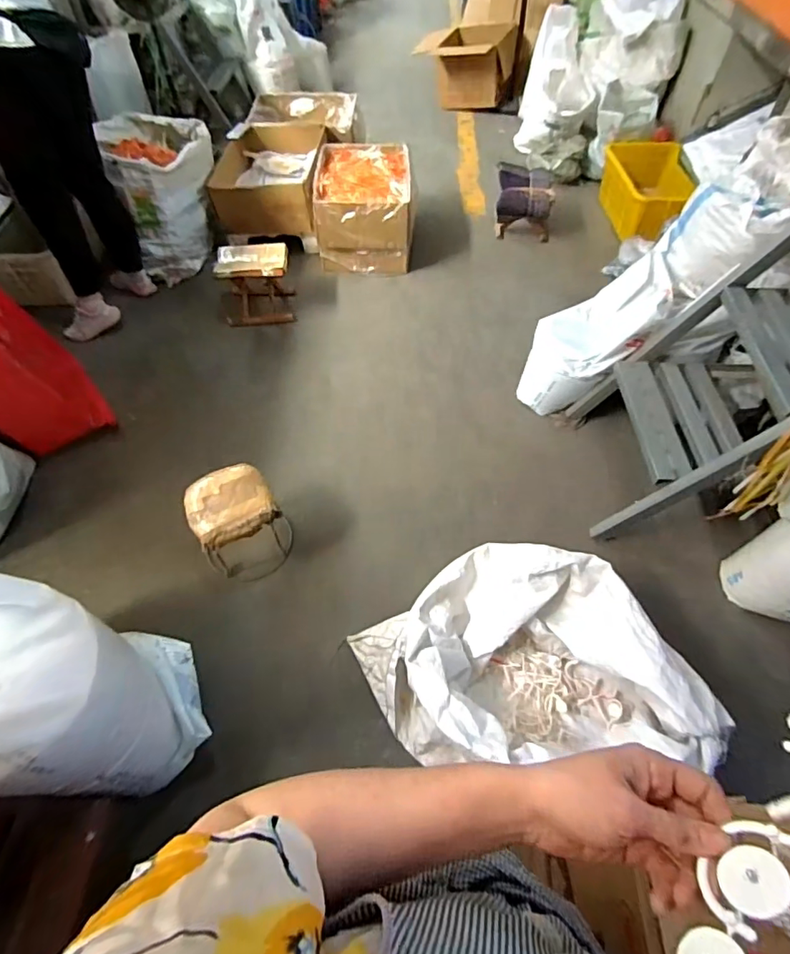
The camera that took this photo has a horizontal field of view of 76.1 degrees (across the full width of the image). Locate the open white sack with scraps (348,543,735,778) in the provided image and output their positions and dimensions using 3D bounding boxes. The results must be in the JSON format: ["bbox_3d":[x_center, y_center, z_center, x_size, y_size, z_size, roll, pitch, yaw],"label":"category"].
[{"bbox_3d":[0.308,0.451,1.296,0.805,0.282,0.578,1,55,0],"label":"open white sack with scraps"}]

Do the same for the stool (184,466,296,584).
[{"bbox_3d":[-0.457,0.125,1.482,0.242,0.225,0.255,-29,60,-19],"label":"stool"}]

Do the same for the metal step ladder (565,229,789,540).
[{"bbox_3d":[0.969,-0.320,1.437,0.633,0.810,0.649,1,55,0],"label":"metal step ladder"}]

